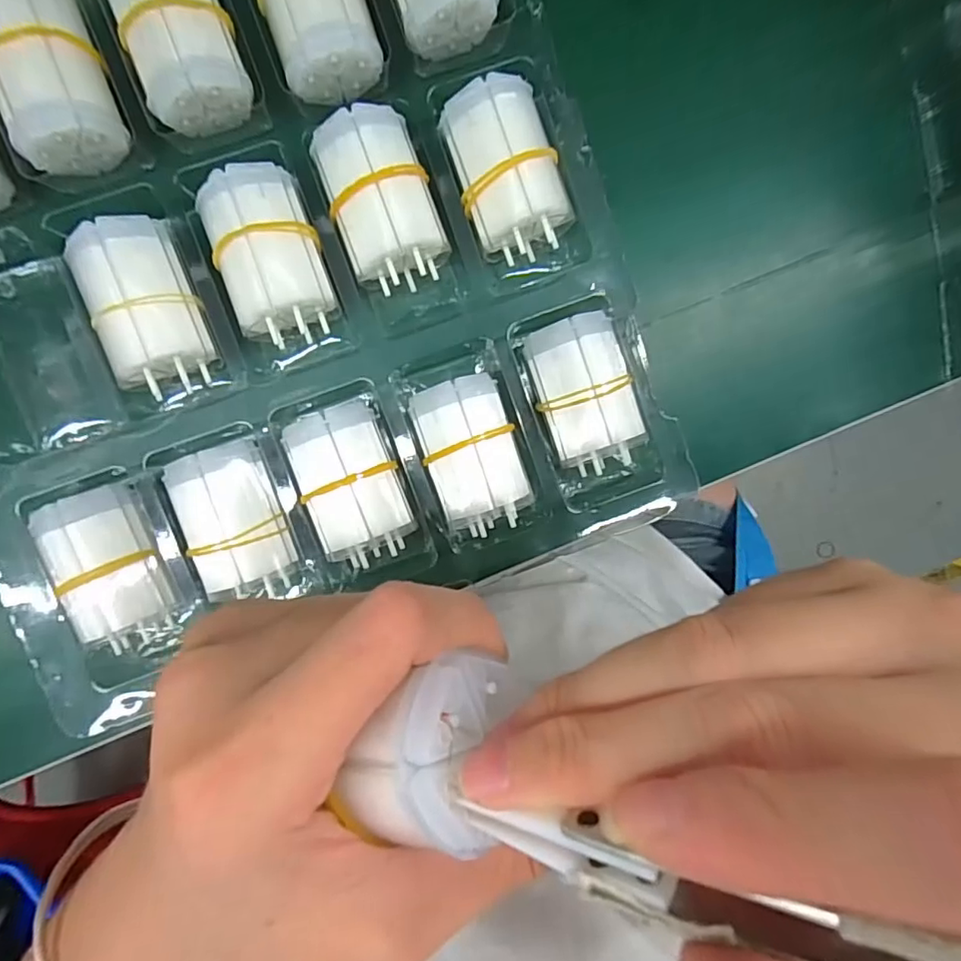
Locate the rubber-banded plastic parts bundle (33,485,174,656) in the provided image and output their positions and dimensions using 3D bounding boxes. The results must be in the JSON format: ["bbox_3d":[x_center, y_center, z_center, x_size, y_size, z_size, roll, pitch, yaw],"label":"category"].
[{"bbox_3d":[-0.151,0.035,0.226,0.033,0.024,0.061,-17,95,-4],"label":"rubber-banded plastic parts bundle"}]

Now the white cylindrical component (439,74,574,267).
[{"bbox_3d":[0.011,-0.126,0.235,0.040,0.032,0.063,-23,96,-3],"label":"white cylindrical component"}]

